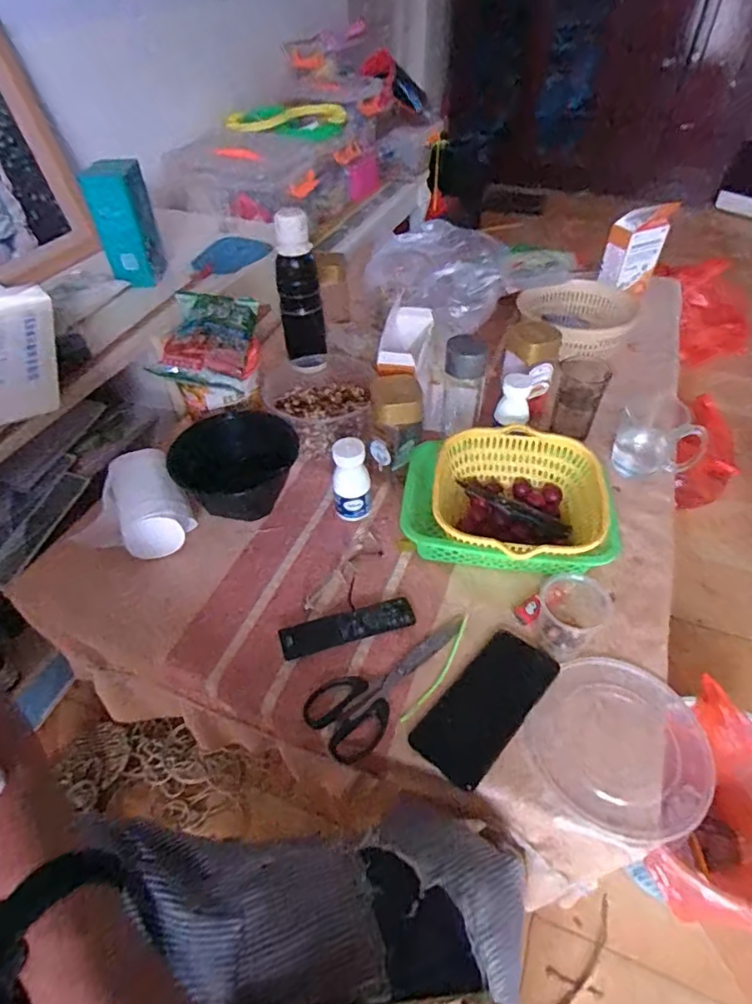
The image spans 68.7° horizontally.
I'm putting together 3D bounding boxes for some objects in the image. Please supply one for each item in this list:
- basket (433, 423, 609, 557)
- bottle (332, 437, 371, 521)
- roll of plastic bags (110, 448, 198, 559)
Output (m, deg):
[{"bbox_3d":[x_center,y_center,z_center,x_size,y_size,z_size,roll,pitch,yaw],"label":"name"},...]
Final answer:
[{"bbox_3d":[0.175,0.001,0.688,0.200,0.068,0.201,5,47,6],"label":"basket"},{"bbox_3d":[-0.032,-0.026,0.709,0.049,0.110,0.041,-4,46,-2],"label":"bottle"},{"bbox_3d":[-0.288,-0.001,0.706,0.088,0.066,0.131,-17,48,-14],"label":"roll of plastic bags"}]

